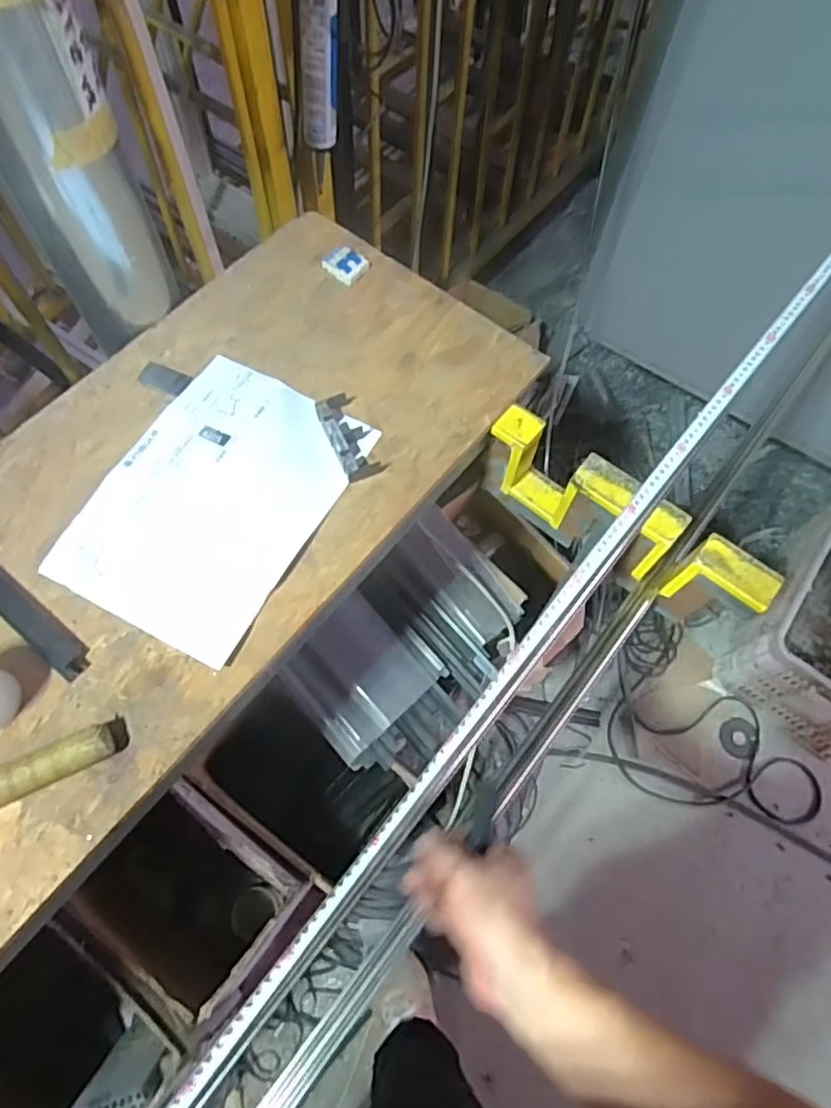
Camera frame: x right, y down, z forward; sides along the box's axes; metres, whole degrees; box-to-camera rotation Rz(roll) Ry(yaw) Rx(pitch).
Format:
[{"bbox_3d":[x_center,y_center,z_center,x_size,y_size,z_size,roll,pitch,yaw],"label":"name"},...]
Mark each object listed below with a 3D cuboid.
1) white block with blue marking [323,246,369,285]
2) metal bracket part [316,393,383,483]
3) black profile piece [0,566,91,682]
[{"bbox_3d":[-0.084,-0.347,0.773,0.048,0.010,0.042,39,71,15],"label":"white block with blue marking"},{"bbox_3d":[-0.072,-0.122,0.671,0.038,0.019,0.099,-24,69,-11],"label":"metal bracket part"},{"bbox_3d":[-0.365,0.047,0.590,0.180,0.013,0.030,37,71,14],"label":"black profile piece"}]

